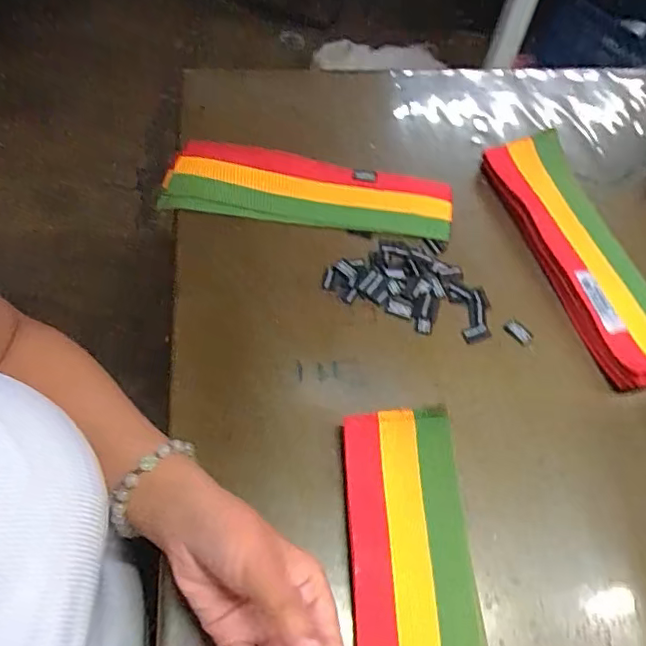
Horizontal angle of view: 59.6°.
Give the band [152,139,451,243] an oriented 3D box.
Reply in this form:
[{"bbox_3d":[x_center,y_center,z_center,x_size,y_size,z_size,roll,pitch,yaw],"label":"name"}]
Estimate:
[{"bbox_3d":[-0.015,-0.133,0.572,0.284,0.009,0.085,8,67,2],"label":"band"}]

